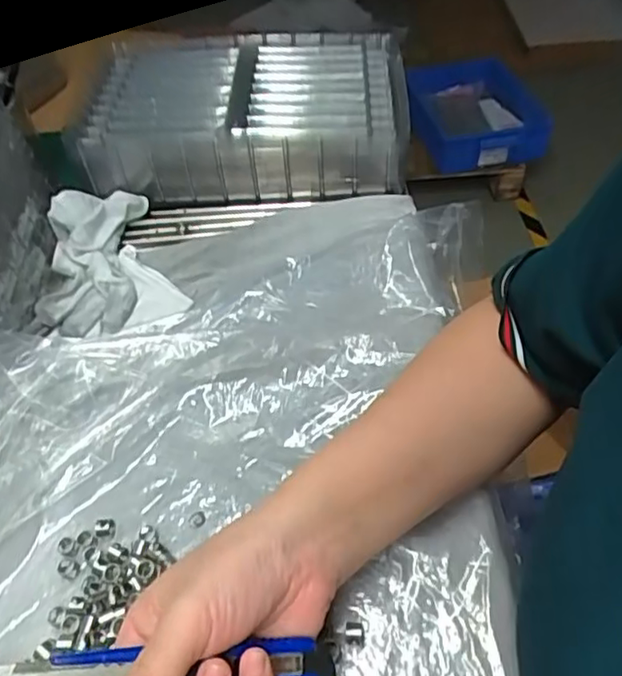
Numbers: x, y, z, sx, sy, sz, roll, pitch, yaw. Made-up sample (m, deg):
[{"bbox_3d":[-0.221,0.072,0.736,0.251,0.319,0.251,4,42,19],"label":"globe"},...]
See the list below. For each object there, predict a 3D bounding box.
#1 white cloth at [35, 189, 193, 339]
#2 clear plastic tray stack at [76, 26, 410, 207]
[{"bbox_3d":[-0.167,-0.067,0.478,0.105,0.032,0.148,-18,51,-14],"label":"white cloth"},{"bbox_3d":[-0.054,-0.214,0.577,0.302,0.068,0.205,-4,49,-1],"label":"clear plastic tray stack"}]

